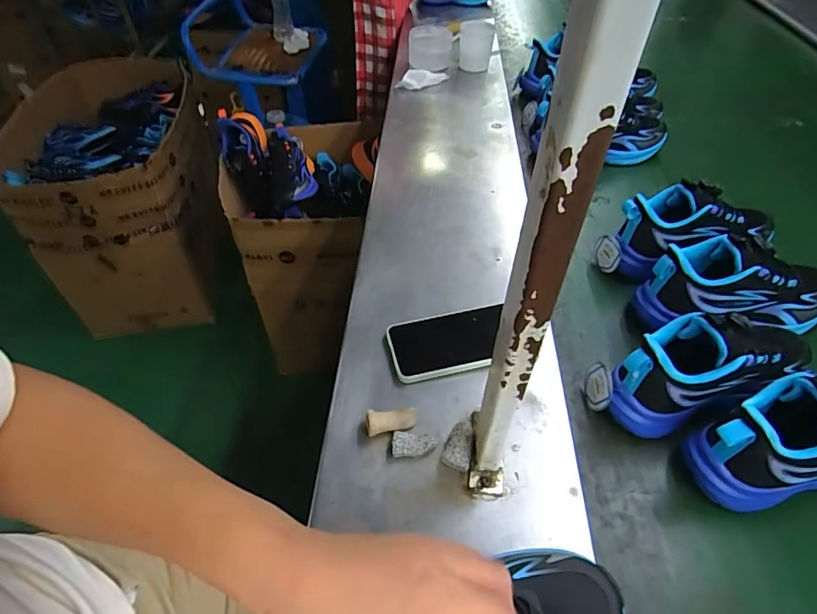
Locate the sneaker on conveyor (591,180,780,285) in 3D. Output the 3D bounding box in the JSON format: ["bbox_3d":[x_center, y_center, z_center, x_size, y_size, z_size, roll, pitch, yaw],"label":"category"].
[{"bbox_3d":[0.369,-0.104,0.621,0.224,0.117,0.073,-10,47,-14],"label":"sneaker on conveyor"}]

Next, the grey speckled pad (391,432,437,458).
[{"bbox_3d":[0.005,0.131,0.450,0.041,0.015,0.023,6,45,2],"label":"grey speckled pad"}]

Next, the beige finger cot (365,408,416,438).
[{"bbox_3d":[-0.017,0.112,0.464,0.048,0.019,0.022,-2,45,-6],"label":"beige finger cot"}]

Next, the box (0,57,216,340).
[{"bbox_3d":[-0.855,-0.359,1.493,0.455,0.492,0.742,-12,47,-16],"label":"box"}]

